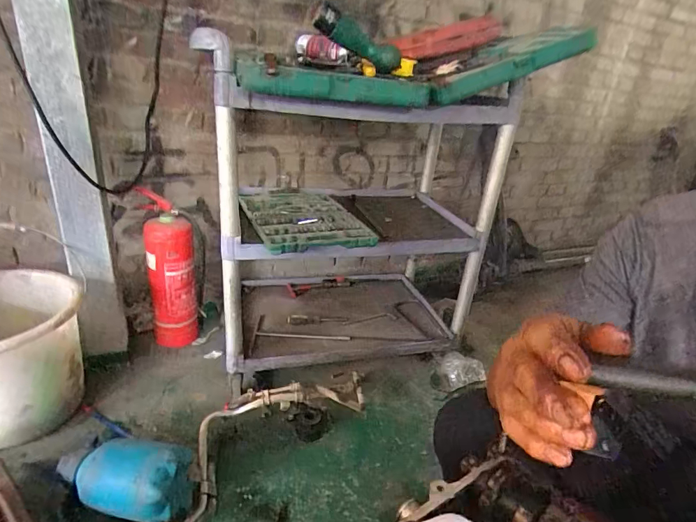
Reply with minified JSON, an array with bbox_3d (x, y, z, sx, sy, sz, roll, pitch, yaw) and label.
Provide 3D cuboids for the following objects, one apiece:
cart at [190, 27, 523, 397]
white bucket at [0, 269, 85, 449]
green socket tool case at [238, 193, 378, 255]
[{"bbox_3d":[0.007,-0.105,1.131,0.752,0.722,0.466,-5,26,-22],"label":"cart"},{"bbox_3d":[-0.754,0.225,0.899,0.306,0.298,0.305,-10,28,-31],"label":"white bucket"},{"bbox_3d":[-0.121,-0.116,1.058,0.275,0.042,0.359,-6,26,-24],"label":"green socket tool case"}]

